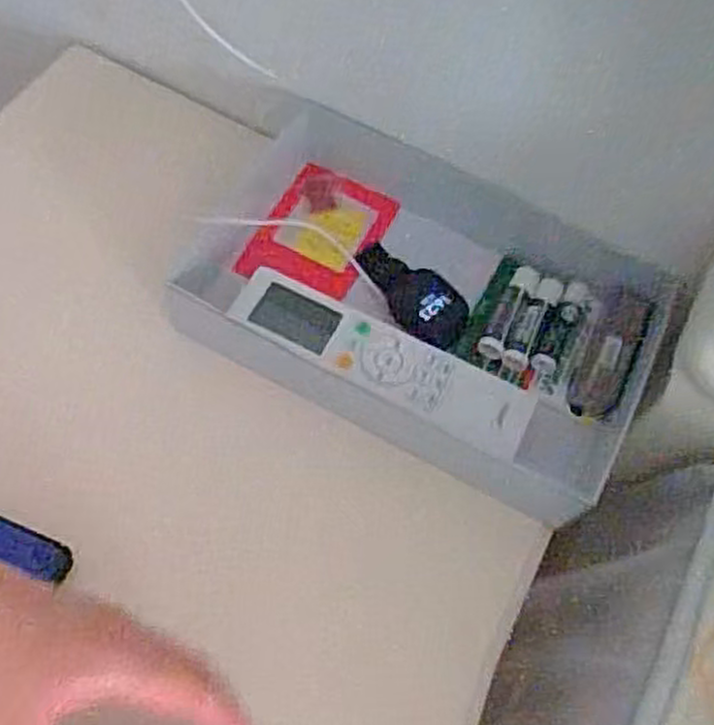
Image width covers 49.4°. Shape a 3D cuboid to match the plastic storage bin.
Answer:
[{"bbox_3d":[0.043,-0.036,0.489,0.286,0.053,0.182,24,63,12],"label":"plastic storage bin"}]

